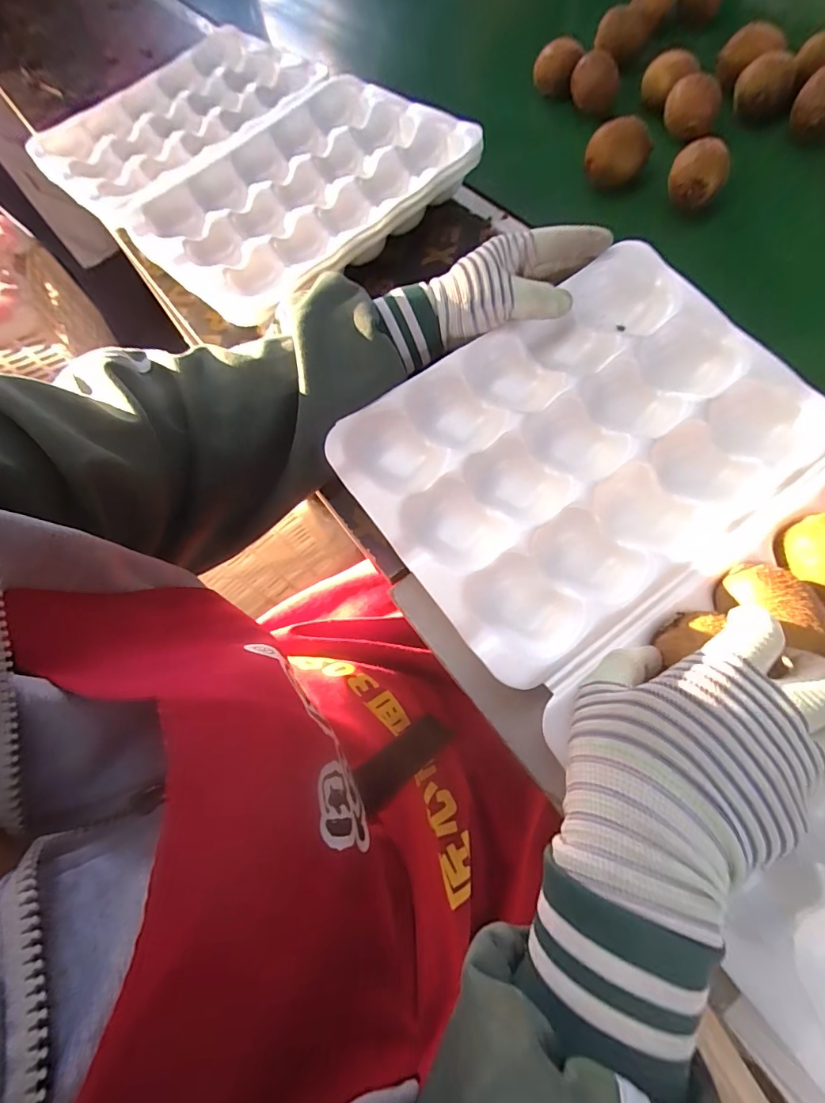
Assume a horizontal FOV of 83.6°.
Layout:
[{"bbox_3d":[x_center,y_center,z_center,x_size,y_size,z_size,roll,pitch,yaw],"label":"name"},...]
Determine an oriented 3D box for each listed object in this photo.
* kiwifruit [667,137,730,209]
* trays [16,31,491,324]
[{"bbox_3d":[0.266,-0.348,0.433,0.051,0.047,0.043,24,73,12],"label":"kiwifruit"},{"bbox_3d":[-0.161,-0.382,0.444,0.371,0.036,0.265,40,77,20],"label":"trays"}]

